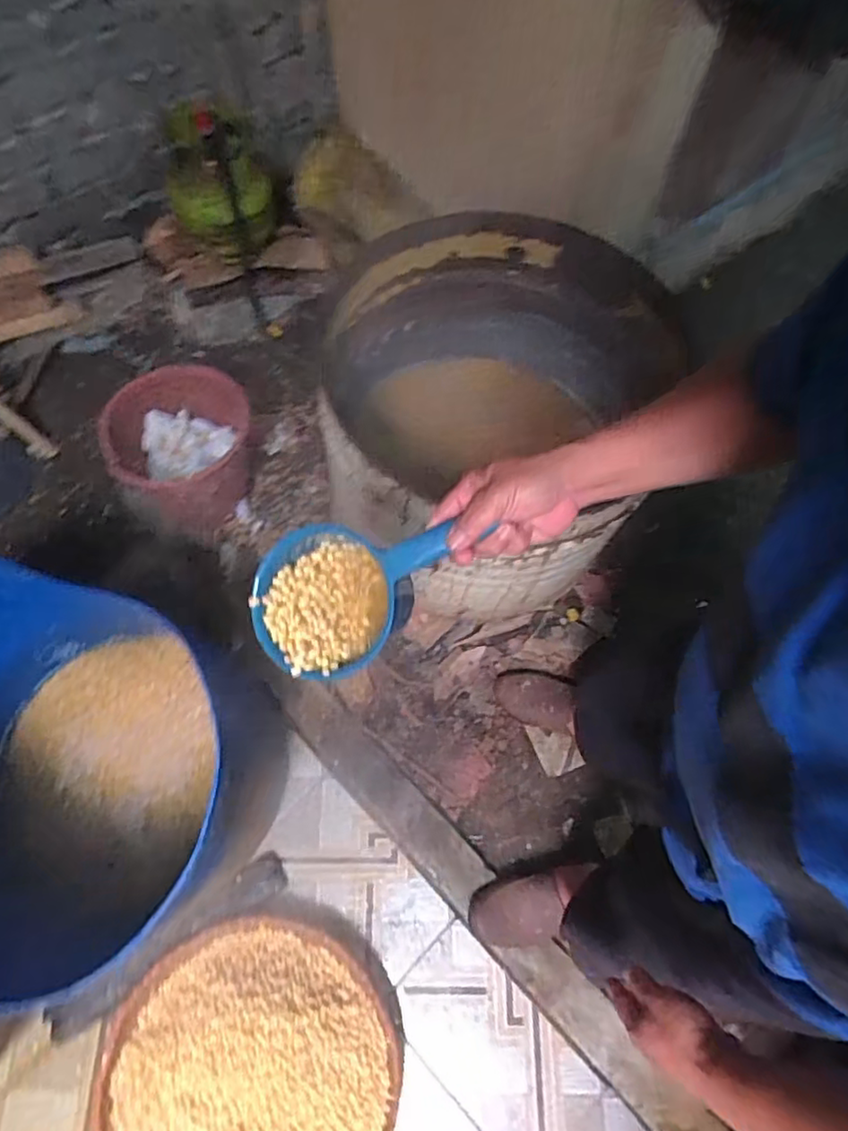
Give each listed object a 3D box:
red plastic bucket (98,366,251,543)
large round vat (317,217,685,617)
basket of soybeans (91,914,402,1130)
[{"bbox_3d":[-0.508,-0.248,1.365,0.284,0.274,0.266,1,67,-2],"label":"red plastic bucket"},{"bbox_3d":[0.091,-0.203,1.187,0.482,0.545,0.564,-5,67,-4],"label":"large round vat"},{"bbox_3d":[-0.326,0.958,1.144,0.521,0.141,0.535,1,67,-2],"label":"basket of soybeans"}]

